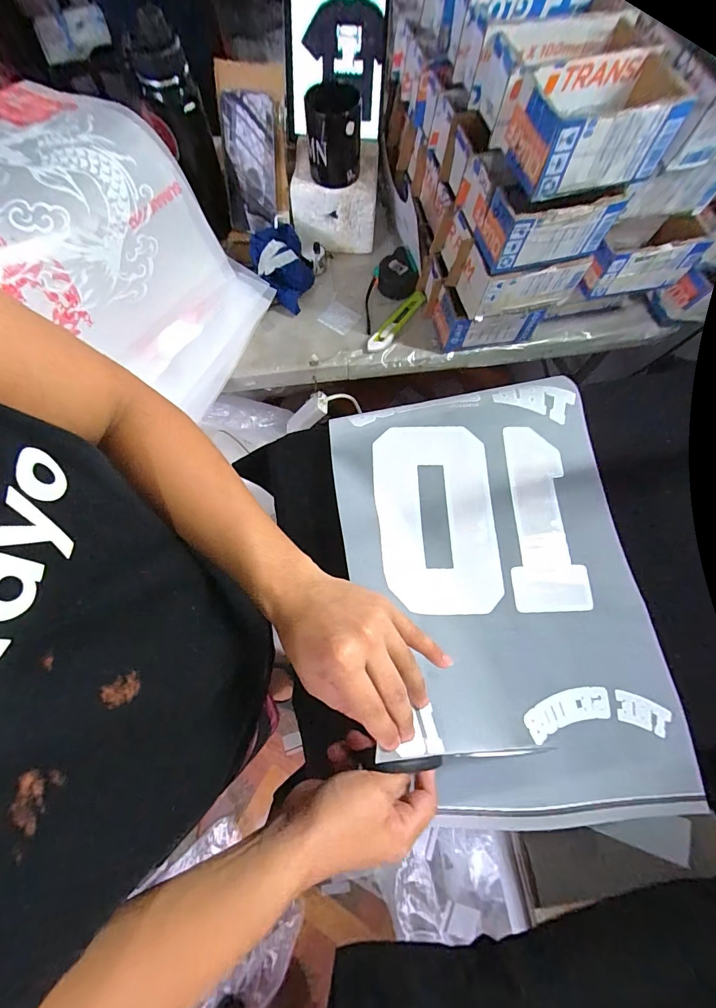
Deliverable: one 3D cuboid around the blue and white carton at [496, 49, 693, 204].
[{"bbox_3d":[0.241,-0.403,0.422,0.150,0.069,0.100,-15,73,-6],"label":"blue and white carton"}]

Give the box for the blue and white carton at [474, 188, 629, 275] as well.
[{"bbox_3d":[0.235,-0.364,0.497,0.149,0.078,0.088,-12,73,-5],"label":"blue and white carton"}]

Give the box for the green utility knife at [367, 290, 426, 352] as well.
[{"bbox_3d":[0.067,-0.315,0.678,0.032,0.020,0.151,34,74,9],"label":"green utility knife"}]

